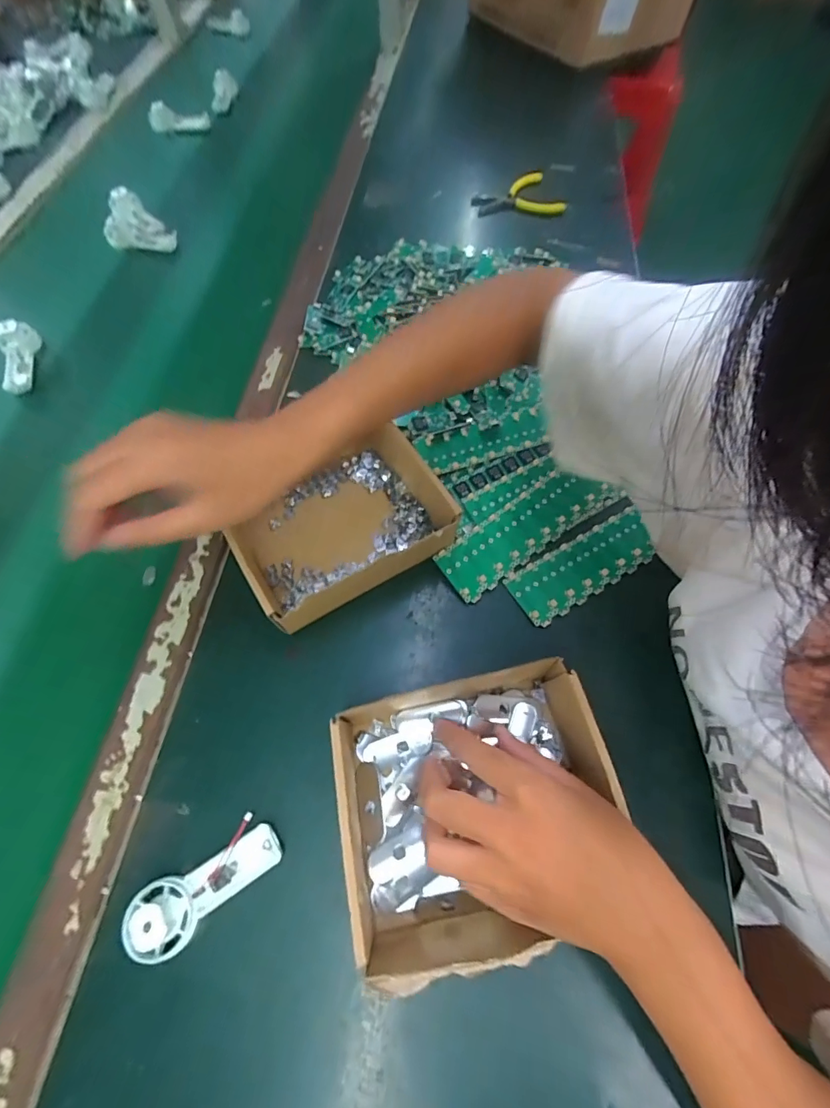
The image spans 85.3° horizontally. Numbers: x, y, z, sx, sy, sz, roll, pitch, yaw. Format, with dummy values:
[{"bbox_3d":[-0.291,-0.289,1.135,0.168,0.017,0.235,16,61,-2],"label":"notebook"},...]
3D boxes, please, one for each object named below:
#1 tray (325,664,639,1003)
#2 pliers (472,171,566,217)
[{"bbox_3d":[0.042,0.158,0.298,0.174,0.064,0.148,-12,65,-6],"label":"tray"},{"bbox_3d":[0.147,-0.507,0.646,0.113,0.025,0.090,-17,65,-8],"label":"pliers"}]

